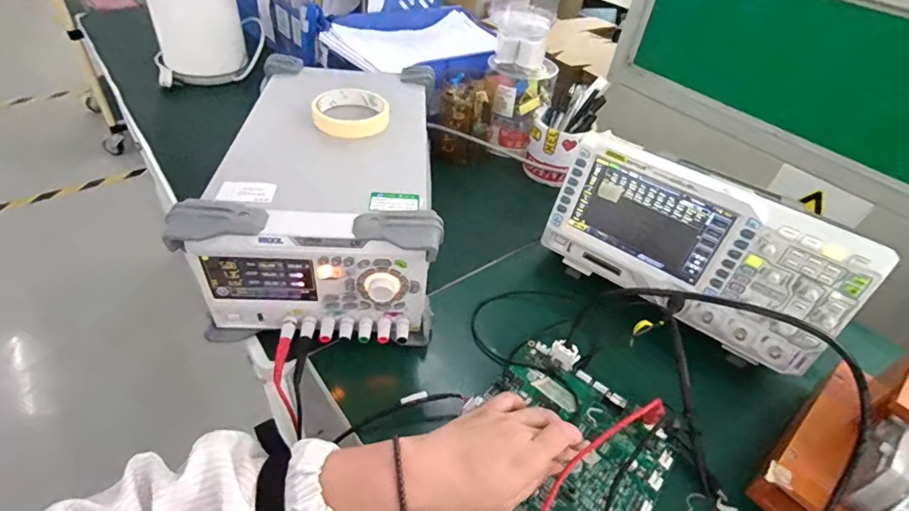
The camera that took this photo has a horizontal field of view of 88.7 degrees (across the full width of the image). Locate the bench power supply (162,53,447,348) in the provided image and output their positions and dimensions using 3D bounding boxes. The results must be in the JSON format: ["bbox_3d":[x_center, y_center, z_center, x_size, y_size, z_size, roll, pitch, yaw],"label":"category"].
[{"bbox_3d":[-0.145,-0.101,0.592,0.227,0.145,0.403,2,43,-6],"label":"bench power supply"}]

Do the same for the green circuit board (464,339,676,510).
[{"bbox_3d":[0.099,0.175,0.431,0.178,0.030,0.178,33,49,25],"label":"green circuit board"}]

